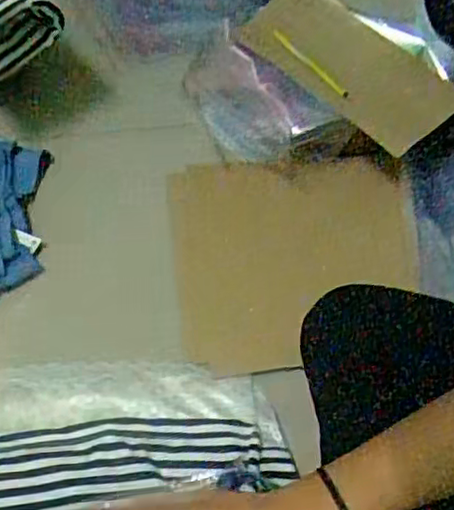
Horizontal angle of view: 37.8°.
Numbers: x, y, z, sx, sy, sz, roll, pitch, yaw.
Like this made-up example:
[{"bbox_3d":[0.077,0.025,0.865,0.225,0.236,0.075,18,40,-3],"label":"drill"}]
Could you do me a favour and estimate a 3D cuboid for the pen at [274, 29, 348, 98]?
[{"bbox_3d":[0.092,-0.209,0.725,0.104,0.006,0.010,39,50,-11],"label":"pen"}]

